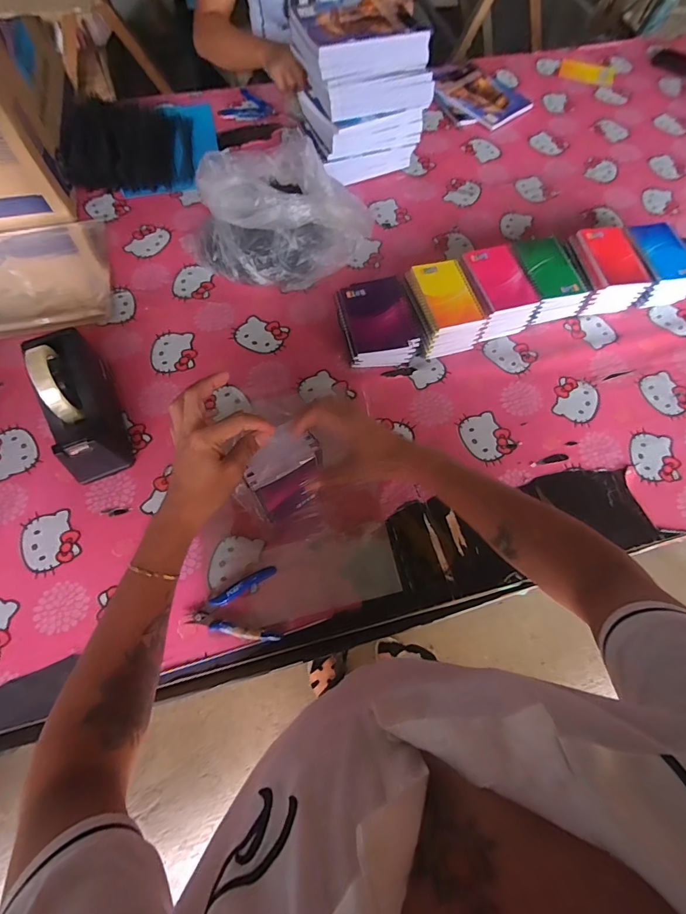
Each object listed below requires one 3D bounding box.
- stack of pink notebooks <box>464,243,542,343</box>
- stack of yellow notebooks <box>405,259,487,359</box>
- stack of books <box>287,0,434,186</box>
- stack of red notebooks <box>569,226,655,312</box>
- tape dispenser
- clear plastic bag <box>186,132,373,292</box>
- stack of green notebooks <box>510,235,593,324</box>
[{"bbox_3d":[0.256,-0.275,0.715,0.096,0.076,0.142,-11,67,-6],"label":"stack of pink notebooks"},{"bbox_3d":[0.164,-0.242,0.697,0.096,0.078,0.141,-11,67,-6],"label":"stack of yellow notebooks"},{"bbox_3d":[0.031,-0.688,0.809,0.213,0.220,0.164,-23,69,-11],"label":"stack of books"},{"bbox_3d":[0.453,-0.325,0.741,0.102,0.073,0.136,-9,67,-5],"label":"stack of red notebooks"},{"bbox_3d":[-0.367,-0.078,0.585,0.072,0.129,0.205,-22,69,-11],"label":"tape dispenser"},{"bbox_3d":[-0.123,-0.419,0.723,0.247,0.155,0.295,-41,73,-17],"label":"clear plastic bag"},{"bbox_3d":[0.347,-0.306,0.731,0.098,0.069,0.133,-13,67,-7],"label":"stack of green notebooks"}]

